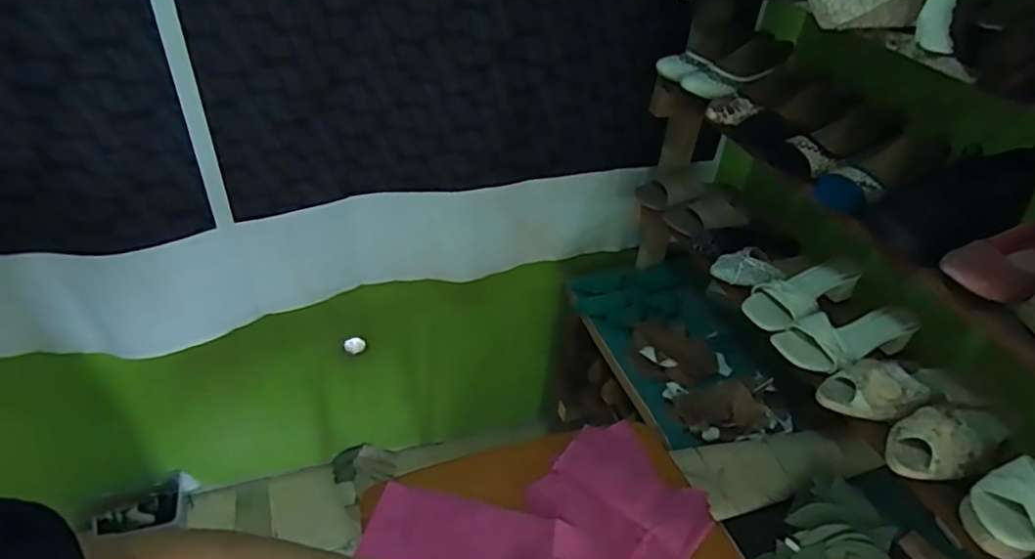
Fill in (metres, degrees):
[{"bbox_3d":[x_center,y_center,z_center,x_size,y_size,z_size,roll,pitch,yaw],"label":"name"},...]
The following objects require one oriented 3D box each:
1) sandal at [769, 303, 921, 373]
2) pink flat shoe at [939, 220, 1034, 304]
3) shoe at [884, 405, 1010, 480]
[{"bbox_3d":[0.516,0.086,0.942,0.206,0.055,0.104,-14,42,-25],"label":"sandal"},{"bbox_3d":[0.589,-0.026,0.706,0.230,0.053,0.081,-17,44,-28],"label":"pink flat shoe"},{"bbox_3d":[0.584,0.201,0.802,0.216,0.055,0.093,-18,44,-28],"label":"shoe"}]

